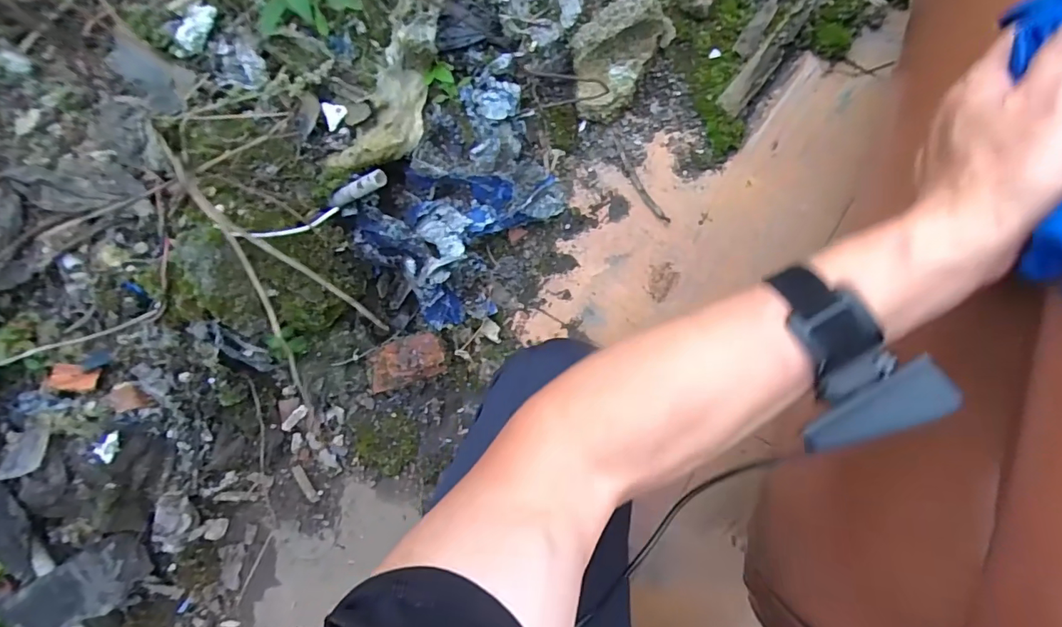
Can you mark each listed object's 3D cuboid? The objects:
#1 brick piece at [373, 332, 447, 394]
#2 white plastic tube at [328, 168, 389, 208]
[{"bbox_3d":[-0.163,0.062,0.653,0.094,0.029,0.057,-18,86,2],"label":"brick piece"},{"bbox_3d":[-0.199,-0.142,0.571,0.075,0.018,0.019,-19,89,21],"label":"white plastic tube"}]

